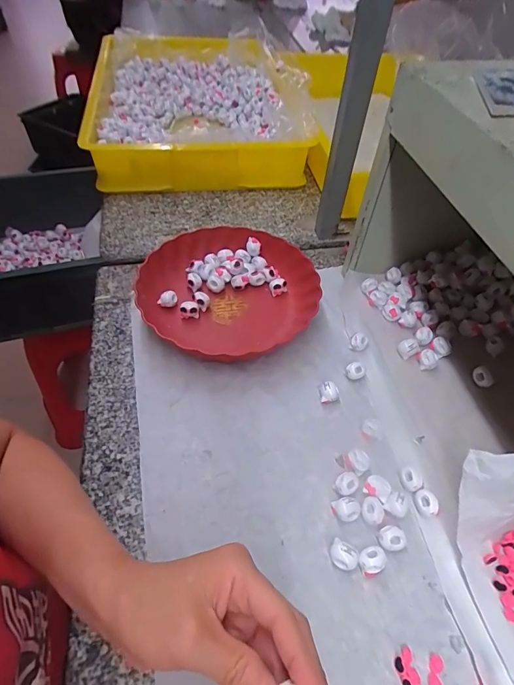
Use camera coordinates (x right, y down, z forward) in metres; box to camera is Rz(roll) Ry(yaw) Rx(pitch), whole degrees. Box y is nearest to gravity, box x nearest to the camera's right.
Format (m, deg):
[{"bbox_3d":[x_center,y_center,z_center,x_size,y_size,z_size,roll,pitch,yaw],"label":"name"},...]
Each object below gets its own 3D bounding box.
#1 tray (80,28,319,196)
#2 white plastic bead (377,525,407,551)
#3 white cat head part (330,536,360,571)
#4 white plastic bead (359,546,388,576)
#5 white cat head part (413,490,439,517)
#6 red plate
[{"bbox_3d":[-0.146,-0.567,0.874,0.435,0.111,0.656,-7,52,-9],"label":"tray"},{"bbox_3d":[0.127,0.188,0.368,0.025,0.019,0.020,-5,52,-8],"label":"white plastic bead"},{"bbox_3d":[0.080,0.197,0.356,0.026,0.019,0.018,26,54,16],"label":"white cat head part"},{"bbox_3d":[0.105,0.202,0.357,0.024,0.019,0.022,-14,54,-15],"label":"white plastic bead"},{"bbox_3d":[0.171,0.161,0.389,0.019,0.019,0.022,0,51,-4],"label":"white cat head part"},{"bbox_3d":[-0.043,-0.074,0.543,0.229,0.047,0.224,2,51,-3],"label":"red plate"}]

